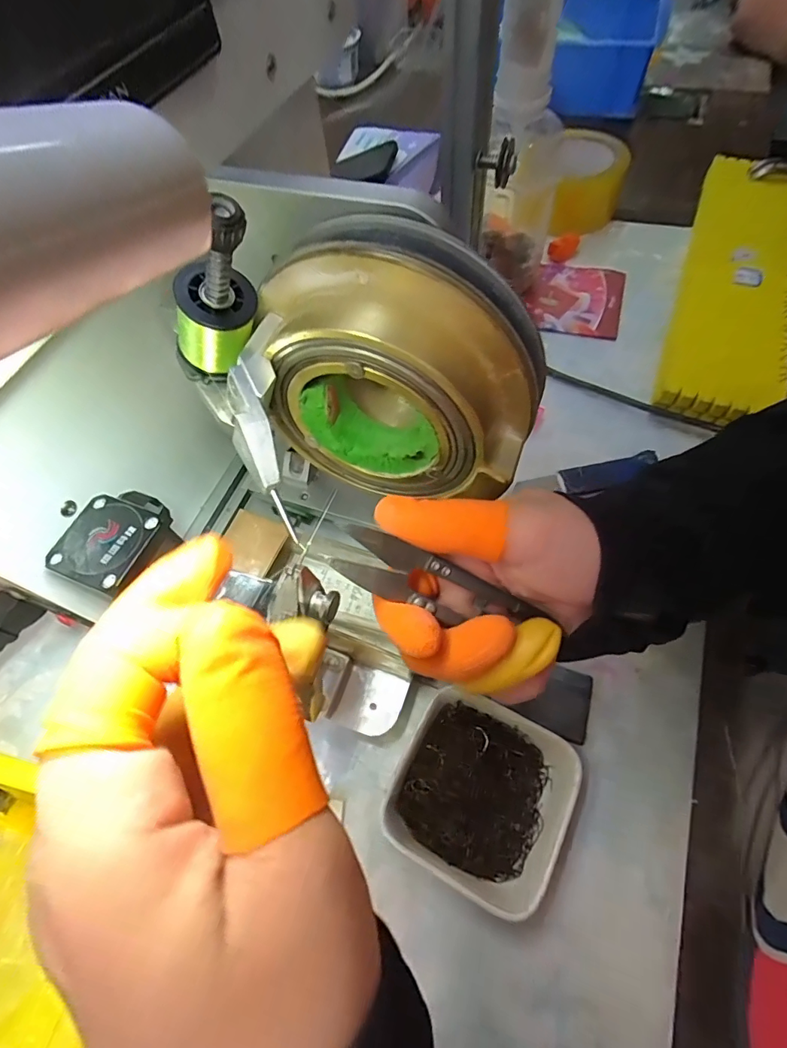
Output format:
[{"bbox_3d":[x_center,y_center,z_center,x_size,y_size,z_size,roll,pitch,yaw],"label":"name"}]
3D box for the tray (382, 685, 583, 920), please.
[{"bbox_3d":[0.044,0.135,0.241,0.083,0.032,0.080,27,67,17],"label":"tray"}]

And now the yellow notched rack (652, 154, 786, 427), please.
[{"bbox_3d":[0.289,-0.208,0.402,0.080,0.024,0.307,20,65,14],"label":"yellow notched rack"}]

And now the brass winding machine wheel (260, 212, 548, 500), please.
[{"bbox_3d":[0.004,-0.057,0.188,0.102,0.093,0.042,16,64,12],"label":"brass winding machine wheel"}]

